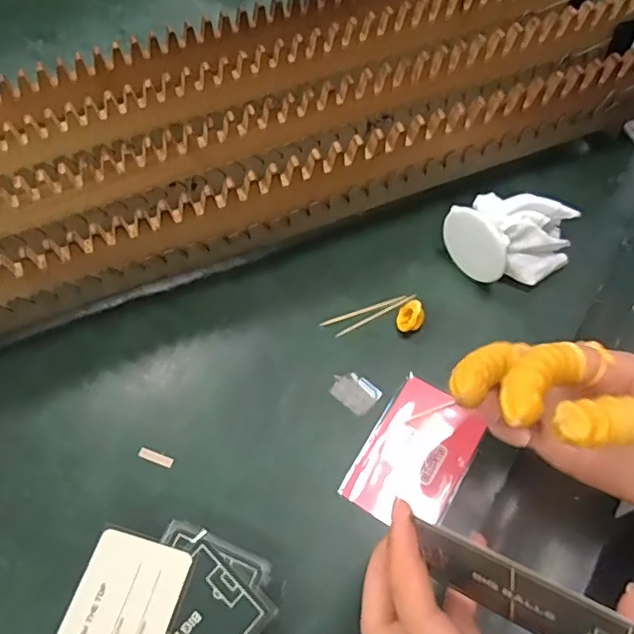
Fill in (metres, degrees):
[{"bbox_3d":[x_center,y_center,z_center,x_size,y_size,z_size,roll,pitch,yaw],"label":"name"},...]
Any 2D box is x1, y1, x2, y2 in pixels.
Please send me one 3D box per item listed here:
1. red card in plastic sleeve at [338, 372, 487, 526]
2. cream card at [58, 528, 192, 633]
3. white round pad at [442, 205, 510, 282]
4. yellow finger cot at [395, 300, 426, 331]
[{"bbox_3d":[0.059,0.080,0.335,0.056,0.004,0.085,26,68,21],"label":"red card in plastic sleeve"},{"bbox_3d":[-0.102,0.155,0.284,0.054,0.004,0.083,10,58,14],"label":"cream card"},{"bbox_3d":[0.105,-0.047,0.378,0.012,0.052,0.049,-36,64,-15],"label":"white round pad"},{"bbox_3d":[0.062,-0.002,0.373,0.018,0.016,0.021,9,57,8],"label":"yellow finger cot"}]

